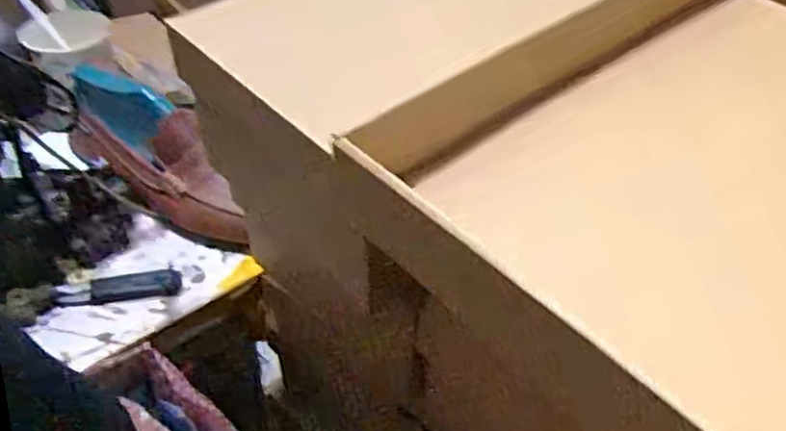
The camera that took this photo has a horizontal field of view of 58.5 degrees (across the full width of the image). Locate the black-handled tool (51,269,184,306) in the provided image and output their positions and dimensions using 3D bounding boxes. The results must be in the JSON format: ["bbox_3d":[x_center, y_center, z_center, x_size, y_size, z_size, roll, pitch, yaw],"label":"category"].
[{"bbox_3d":[-0.242,0.065,0.620,0.107,0.008,0.029,-8,46,-9],"label":"black-handled tool"}]

